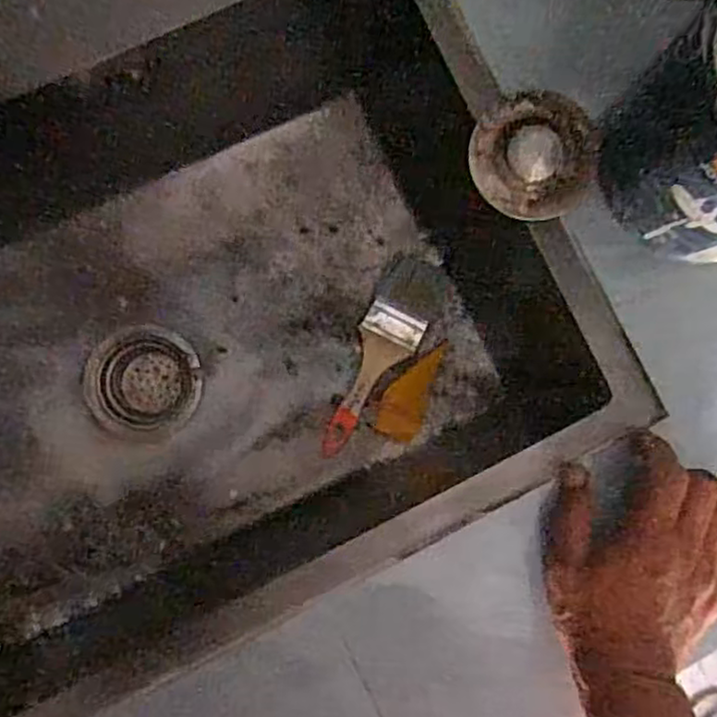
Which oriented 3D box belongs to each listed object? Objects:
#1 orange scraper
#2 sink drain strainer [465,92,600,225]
[{"bbox_3d":[0.050,0.029,0.663,0.041,0.006,0.097,23,84,-3],"label":"orange scraper"},{"bbox_3d":[0.117,-0.134,0.467,0.079,0.015,0.083,-23,88,-6],"label":"sink drain strainer"}]

